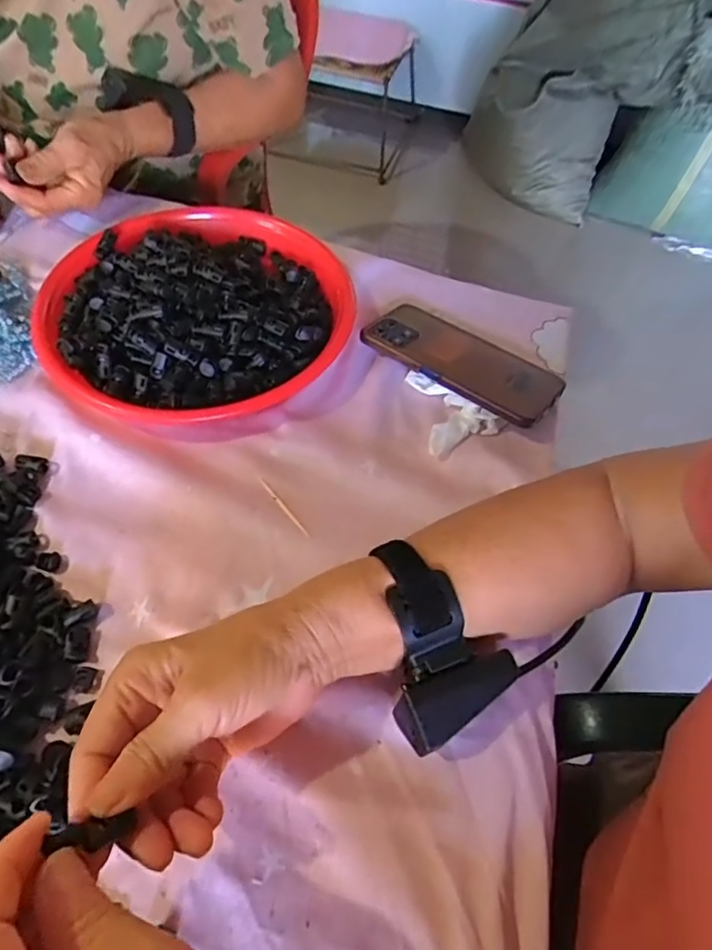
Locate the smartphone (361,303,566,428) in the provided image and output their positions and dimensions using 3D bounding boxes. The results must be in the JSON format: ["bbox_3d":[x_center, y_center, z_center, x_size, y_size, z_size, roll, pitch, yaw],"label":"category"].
[{"bbox_3d":[0.088,-0.099,0.464,0.164,0.011,0.075,33,53,19],"label":"smartphone"}]

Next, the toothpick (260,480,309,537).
[{"bbox_3d":[-0.051,0.022,0.390,0.004,0.004,0.057,-34,66,-21],"label":"toothpick"}]

